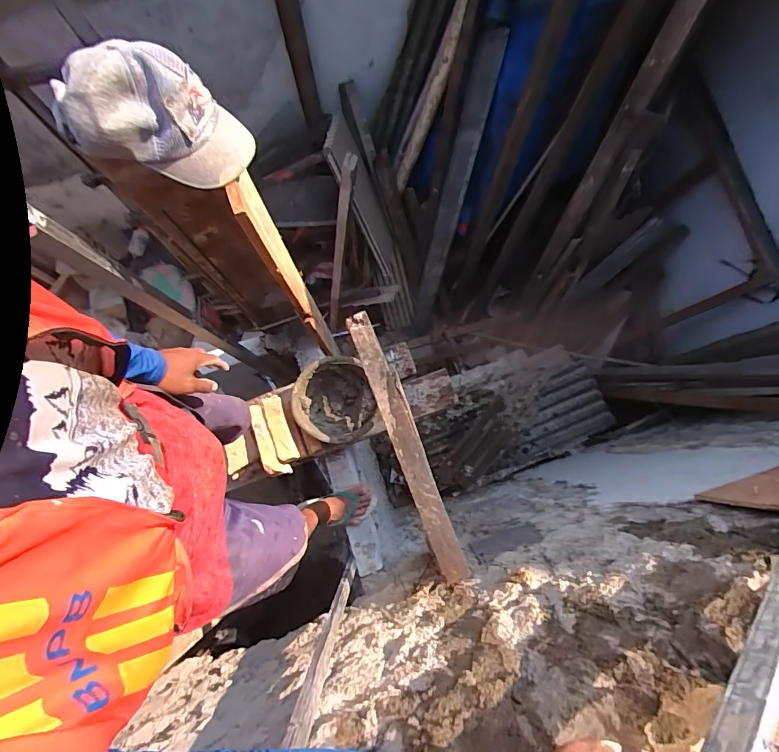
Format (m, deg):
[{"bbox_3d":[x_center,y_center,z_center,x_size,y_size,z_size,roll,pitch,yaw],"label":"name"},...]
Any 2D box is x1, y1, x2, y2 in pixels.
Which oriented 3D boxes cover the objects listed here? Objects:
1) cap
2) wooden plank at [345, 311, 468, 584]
[{"bbox_3d":[-0.341,-0.386,0.651,0.253,0.125,0.160,9,113,-35],"label":"cap"},{"bbox_3d":[0.031,0.135,1.018,0.068,0.028,0.649,-19,70,-5],"label":"wooden plank"}]

